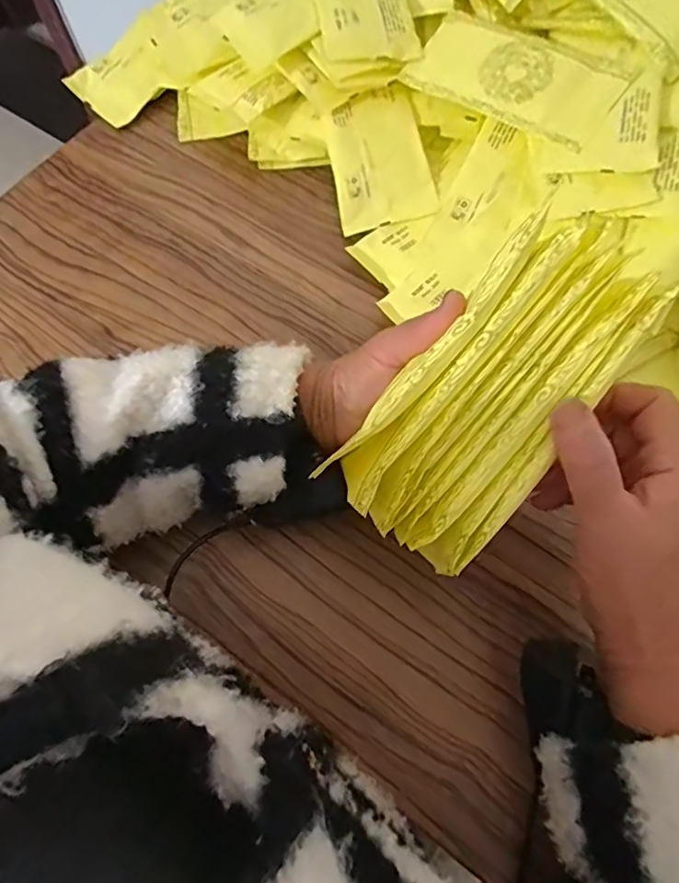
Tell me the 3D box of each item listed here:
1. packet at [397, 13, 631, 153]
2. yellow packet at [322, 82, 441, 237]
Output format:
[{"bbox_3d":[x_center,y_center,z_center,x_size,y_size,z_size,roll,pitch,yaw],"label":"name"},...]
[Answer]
[{"bbox_3d":[0.143,-0.305,0.459,0.172,0.008,0.078,34,86,19],"label":"packet"},{"bbox_3d":[0.035,-0.252,0.488,0.084,0.008,0.131,-10,79,-1],"label":"yellow packet"}]

